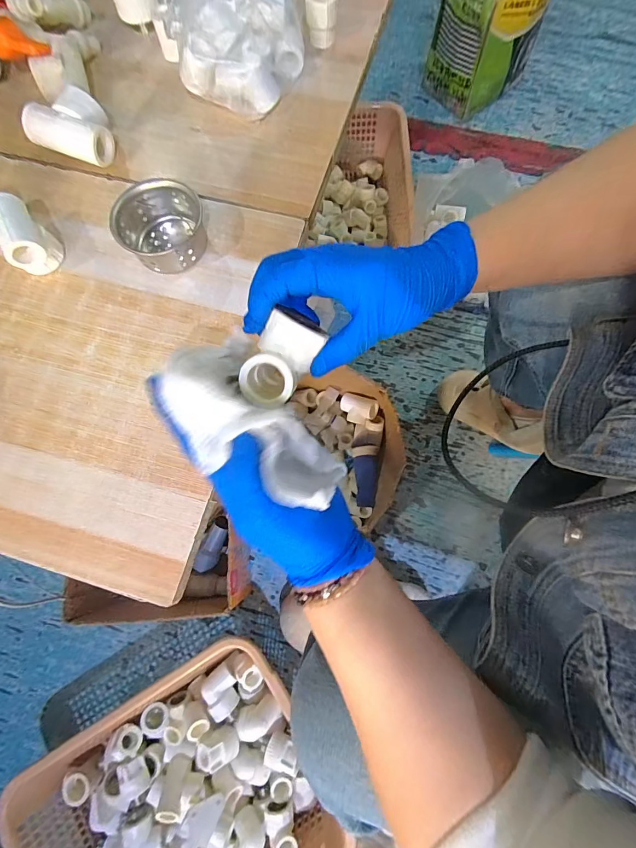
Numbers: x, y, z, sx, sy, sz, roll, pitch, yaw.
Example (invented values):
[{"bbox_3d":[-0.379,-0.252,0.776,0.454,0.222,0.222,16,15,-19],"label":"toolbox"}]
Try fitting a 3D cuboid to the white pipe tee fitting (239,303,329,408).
[{"bbox_3d":[-0.024,-0.041,0.247,0.036,0.035,0.060,38,94,-30],"label":"white pipe tee fitting"}]

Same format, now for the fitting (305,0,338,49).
[{"bbox_3d":[0.003,-0.431,0.406,0.031,0.044,0.031,0,76,-2],"label":"fitting"}]

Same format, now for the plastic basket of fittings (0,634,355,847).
[{"bbox_3d":[-0.201,0.573,0.604,0.433,0.150,0.338,-29,76,-4],"label":"plastic basket of fittings"}]

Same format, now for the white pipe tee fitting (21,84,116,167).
[{"bbox_3d":[-0.233,-0.284,0.367,0.072,0.033,0.046,12,77,6],"label":"white pipe tee fitting"}]

